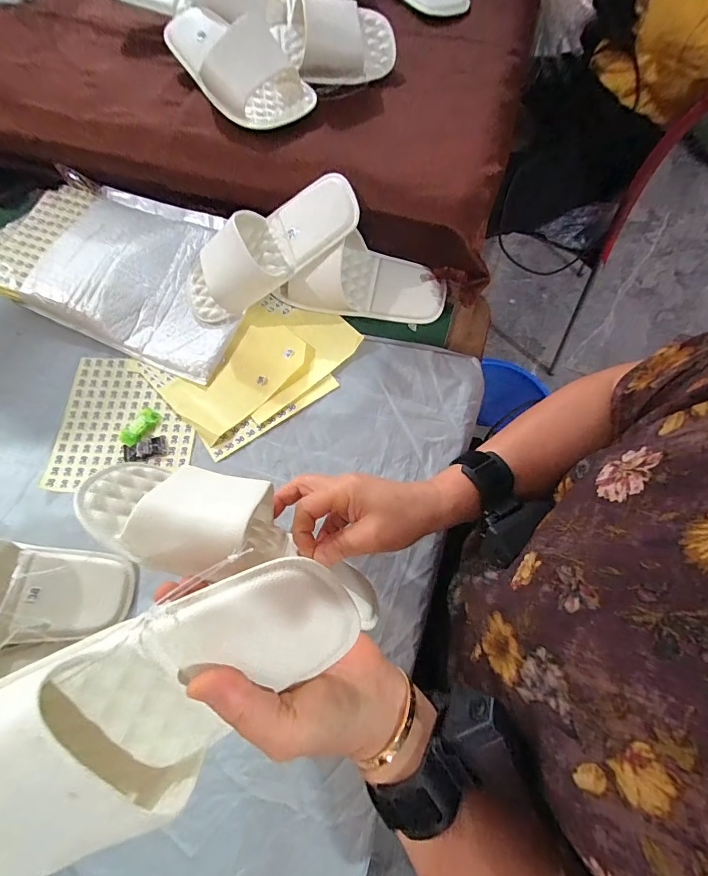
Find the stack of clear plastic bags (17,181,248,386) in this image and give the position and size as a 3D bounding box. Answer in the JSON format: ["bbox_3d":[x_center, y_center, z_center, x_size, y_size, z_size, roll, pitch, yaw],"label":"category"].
[{"bbox_3d":[-0.265,-0.213,0.528,0.282,0.034,0.207,23,72,8],"label":"stack of clear plastic bags"}]

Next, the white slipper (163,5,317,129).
[{"bbox_3d":[-0.145,-0.469,0.501,0.100,0.059,0.218,-38,75,-12],"label":"white slipper"}]

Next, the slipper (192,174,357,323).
[{"bbox_3d":[-0.109,-0.229,0.477,0.235,0.061,0.092,-31,72,10],"label":"slipper"}]

